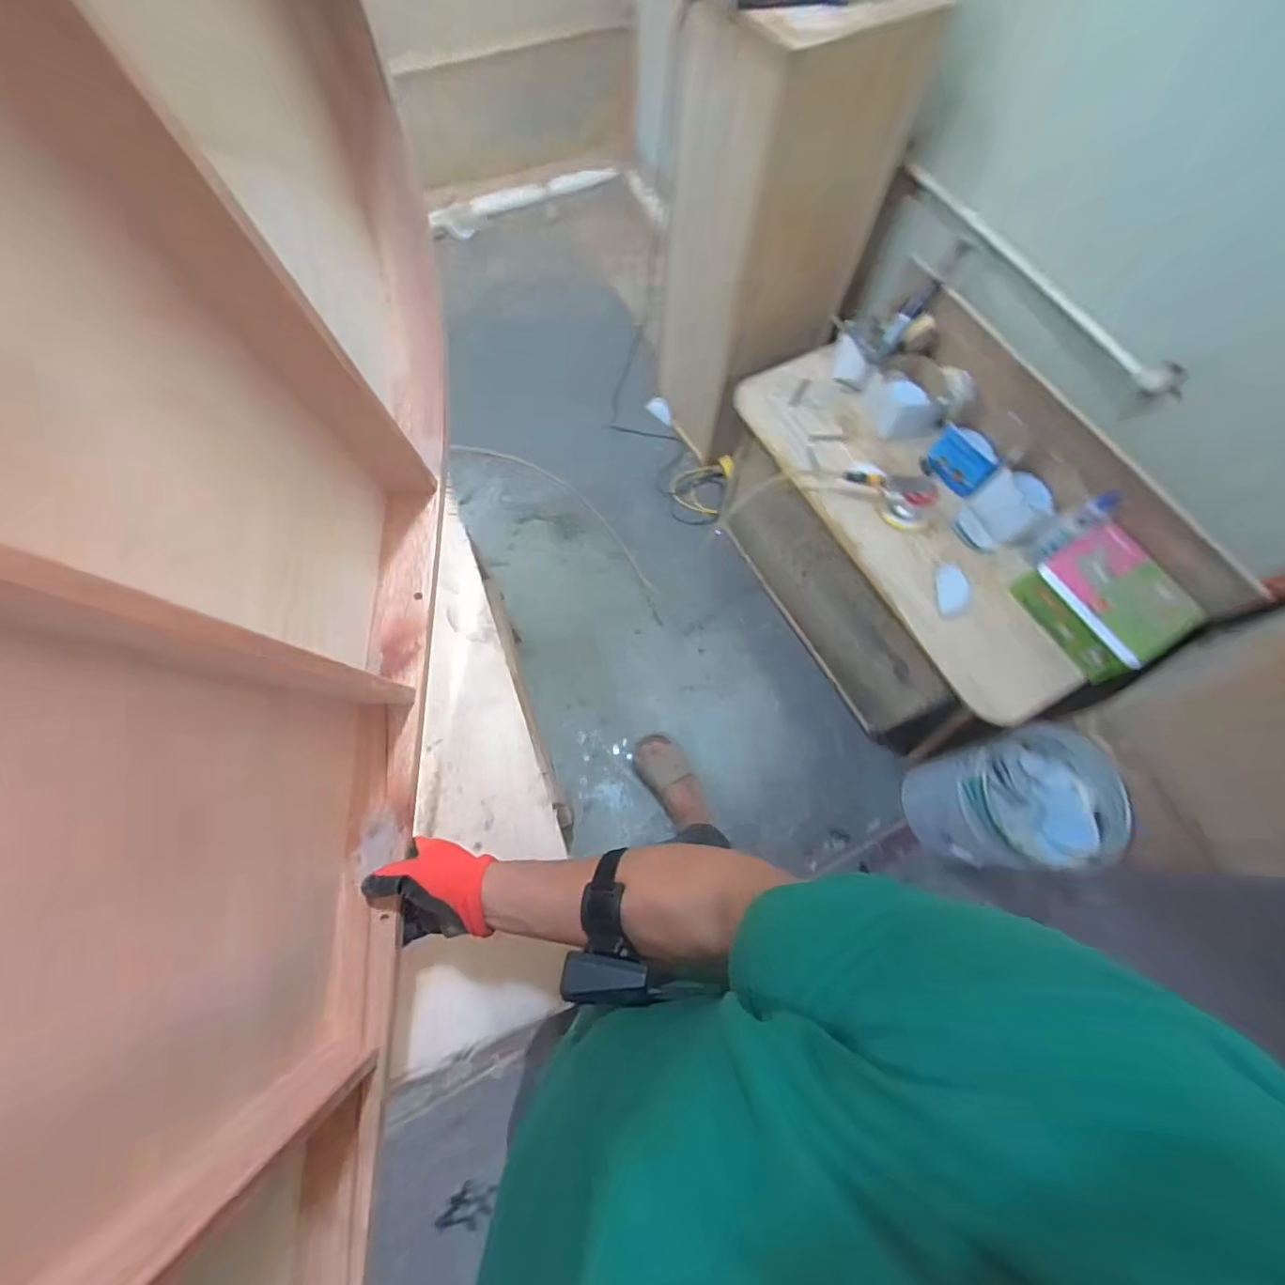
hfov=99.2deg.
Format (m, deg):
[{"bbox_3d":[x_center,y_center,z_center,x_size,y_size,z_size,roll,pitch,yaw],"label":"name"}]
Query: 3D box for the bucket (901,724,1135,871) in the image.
[{"bbox_3d":[0.830,0.366,1.264,0.294,0.311,0.285,-20,72,-10],"label":"bucket"}]

